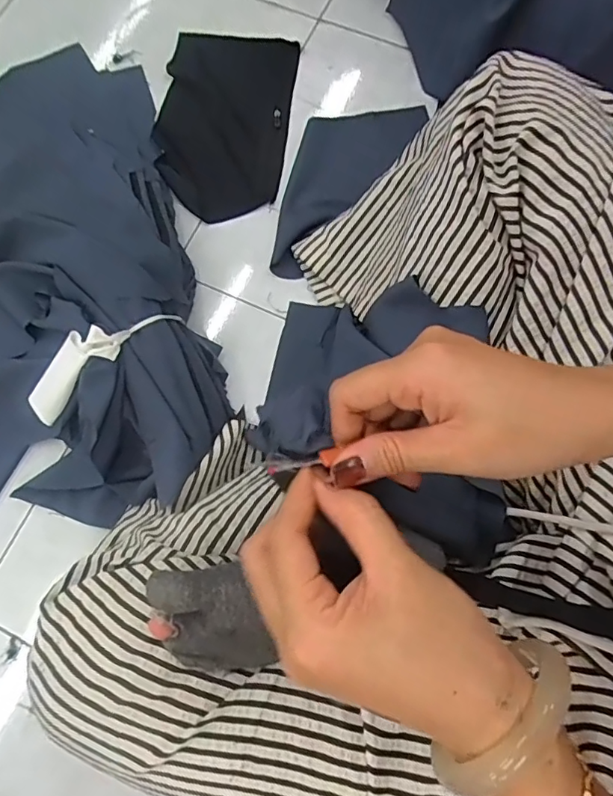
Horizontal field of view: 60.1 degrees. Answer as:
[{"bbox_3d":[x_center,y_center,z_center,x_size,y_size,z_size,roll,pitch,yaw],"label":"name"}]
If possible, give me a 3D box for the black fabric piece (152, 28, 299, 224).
[{"bbox_3d":[-0.099,-0.334,0.641,0.152,0.021,0.247,6,80,-2],"label":"black fabric piece"}]

